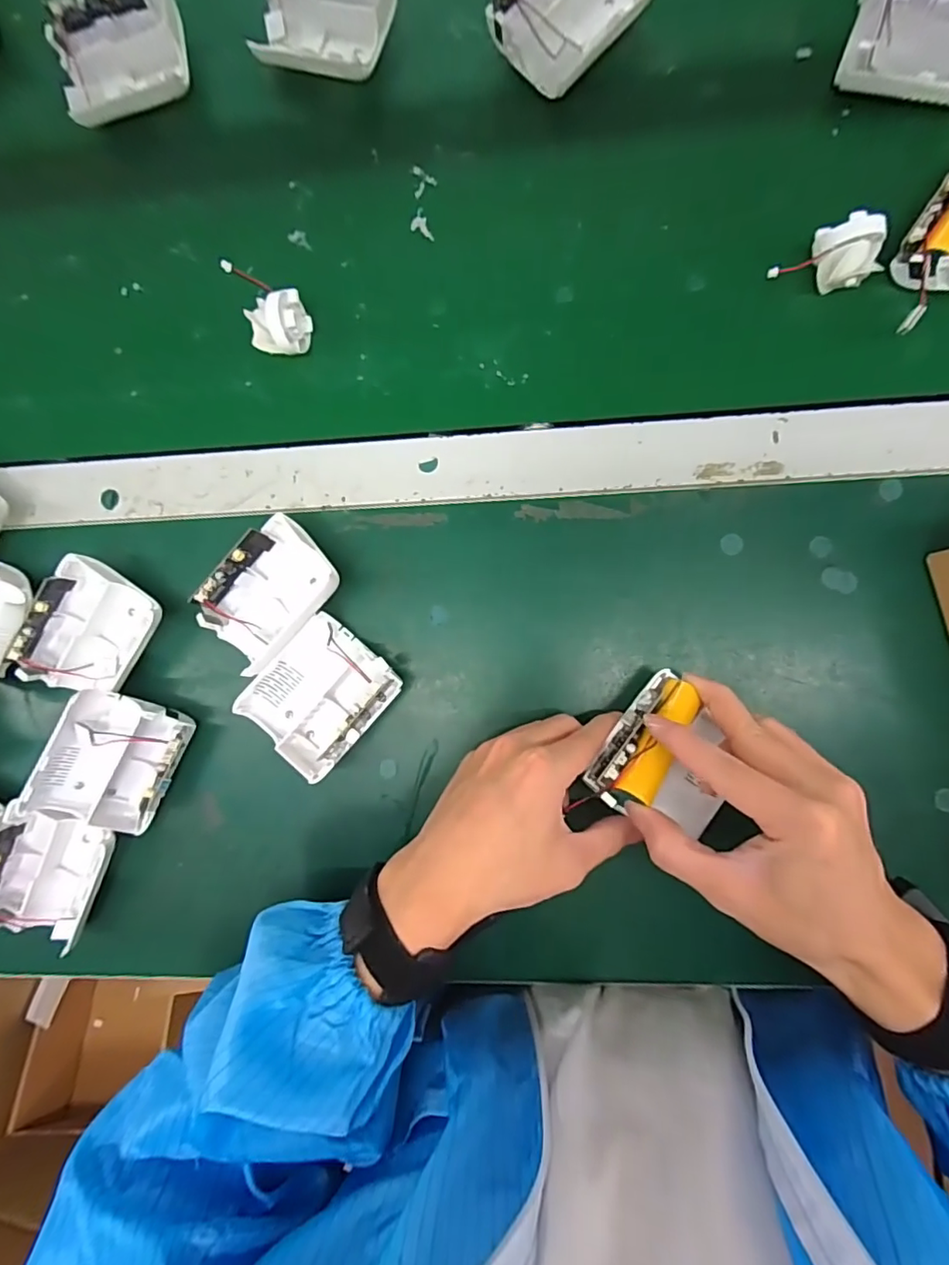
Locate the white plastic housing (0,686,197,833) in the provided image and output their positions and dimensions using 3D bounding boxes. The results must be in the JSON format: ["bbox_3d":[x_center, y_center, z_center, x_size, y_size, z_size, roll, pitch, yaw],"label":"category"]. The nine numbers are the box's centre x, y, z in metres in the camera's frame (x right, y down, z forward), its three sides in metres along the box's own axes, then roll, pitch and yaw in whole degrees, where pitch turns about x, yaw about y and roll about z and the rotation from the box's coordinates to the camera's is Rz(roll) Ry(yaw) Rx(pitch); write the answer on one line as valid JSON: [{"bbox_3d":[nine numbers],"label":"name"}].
[{"bbox_3d":[-0.222,0.081,0.332,0.066,0.049,0.087,23,91,6],"label":"white plastic housing"}]

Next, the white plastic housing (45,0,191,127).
[{"bbox_3d":[-0.229,-0.371,0.356,0.083,0.038,0.069,-10,87,5],"label":"white plastic housing"}]

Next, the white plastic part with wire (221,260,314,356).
[{"bbox_3d":[-0.126,-0.195,0.336,0.036,0.046,0.036,4,89,6],"label":"white plastic part with wire"}]

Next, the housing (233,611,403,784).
[{"bbox_3d":[-0.092,0.037,0.329,0.068,0.037,0.080,40,92,5],"label":"housing"}]

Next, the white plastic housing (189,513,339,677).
[{"bbox_3d":[-0.124,-0.024,0.330,0.063,0.037,0.079,44,93,5],"label":"white plastic housing"}]

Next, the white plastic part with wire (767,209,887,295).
[{"bbox_3d":[0.201,-0.219,0.314,0.056,0.028,0.029,5,89,6],"label":"white plastic part with wire"}]

